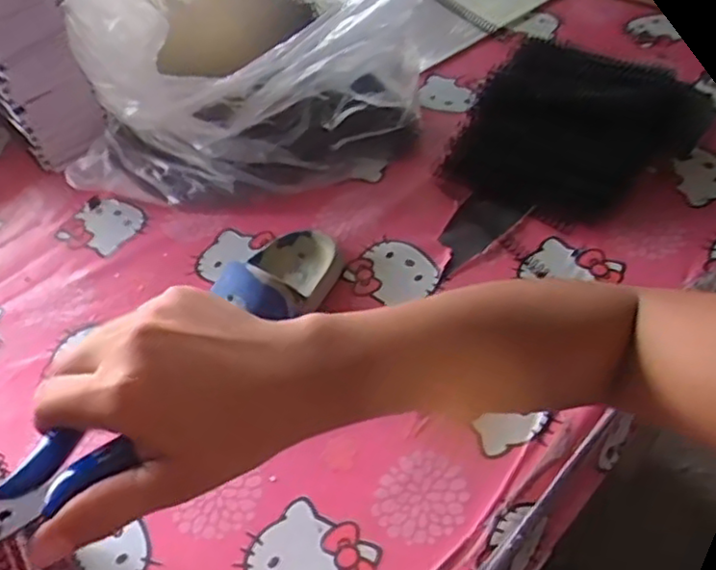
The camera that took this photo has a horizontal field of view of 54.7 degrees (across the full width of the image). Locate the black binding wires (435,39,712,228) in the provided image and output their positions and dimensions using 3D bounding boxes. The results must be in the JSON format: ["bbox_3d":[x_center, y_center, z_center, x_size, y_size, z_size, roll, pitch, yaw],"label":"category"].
[{"bbox_3d":[0.202,-0.160,0.661,0.218,0.075,0.183,-38,56,-23],"label":"black binding wires"}]

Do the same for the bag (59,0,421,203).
[{"bbox_3d":[-0.111,-0.252,0.738,0.347,0.173,0.326,-1,50,5],"label":"bag"}]

